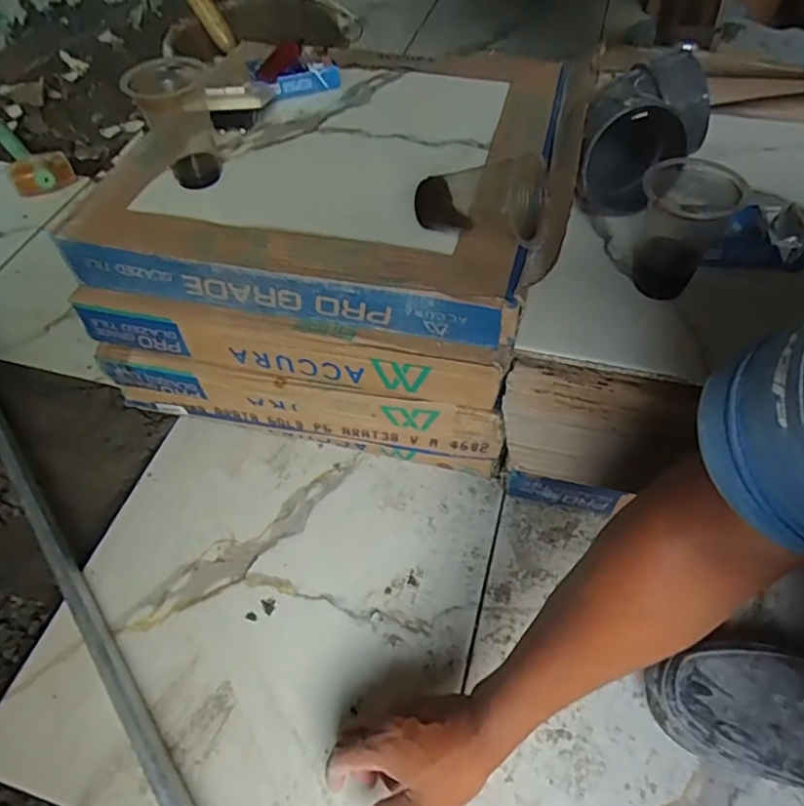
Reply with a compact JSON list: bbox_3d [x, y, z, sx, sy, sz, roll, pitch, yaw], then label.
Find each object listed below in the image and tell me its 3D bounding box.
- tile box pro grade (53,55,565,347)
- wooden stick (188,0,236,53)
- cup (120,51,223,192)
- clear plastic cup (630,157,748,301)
[{"bbox_3d":[-0.063,-0.236,0.598,0.396,0.060,0.361,11,54,11],"label":"tile box pro grade"},{"bbox_3d":[-0.323,-0.645,0.979,0.030,0.122,0.028,-1,41,51],"label":"wooden stick"},{"bbox_3d":[-0.202,-0.256,0.542,0.060,0.096,0.074,-8,52,-4],"label":"cup"},{"bbox_3d":[0.220,-0.140,0.468,0.068,0.089,0.069,20,56,17],"label":"clear plastic cup"}]

